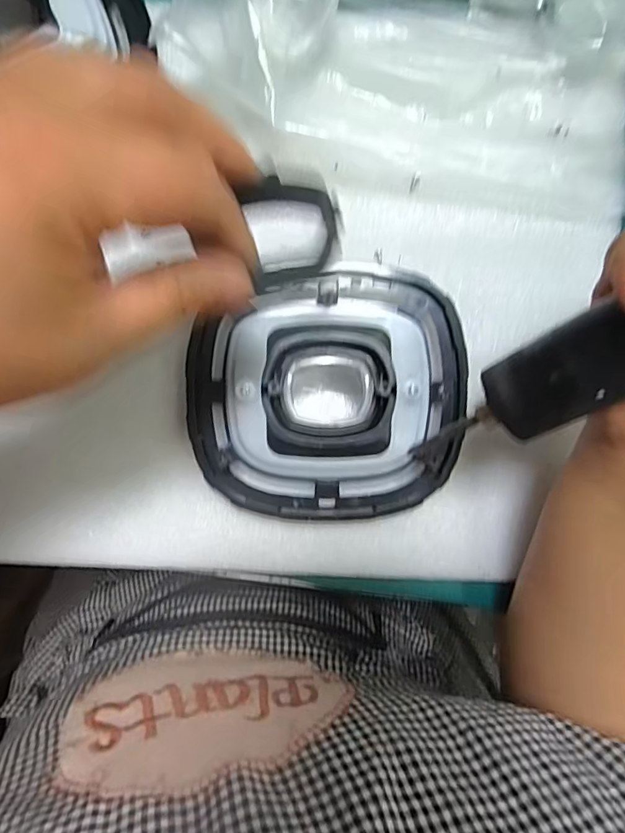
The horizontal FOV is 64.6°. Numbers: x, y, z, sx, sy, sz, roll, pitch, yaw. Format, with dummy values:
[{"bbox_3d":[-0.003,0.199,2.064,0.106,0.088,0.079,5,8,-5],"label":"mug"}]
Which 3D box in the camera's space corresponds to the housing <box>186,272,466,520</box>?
[{"bbox_3d":[0.007,-0.010,0.254,0.138,0.032,0.122,-2,90,0],"label":"housing"}]

